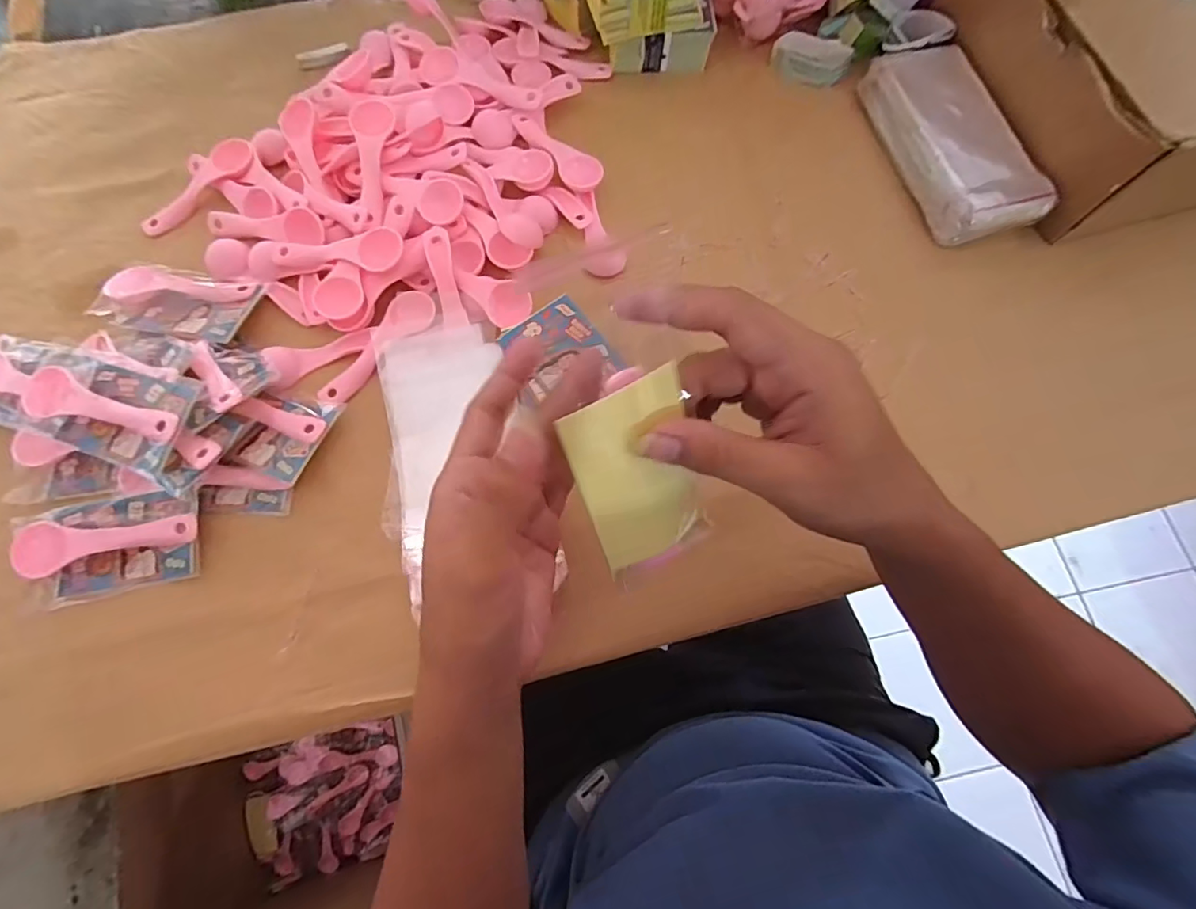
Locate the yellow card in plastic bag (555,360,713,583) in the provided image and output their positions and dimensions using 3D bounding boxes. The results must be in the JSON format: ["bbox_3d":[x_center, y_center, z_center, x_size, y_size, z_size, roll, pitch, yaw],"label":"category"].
[{"bbox_3d":[0.021,0.014,0.242,0.056,0.102,0.006,-26,36,-12],"label":"yellow card in plastic bag"}]

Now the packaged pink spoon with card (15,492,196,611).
[{"bbox_3d":[-0.324,0.060,0.340,0.113,0.017,0.063,-12,72,-5],"label":"packaged pink spoon with card"}]

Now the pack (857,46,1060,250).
[{"bbox_3d":[0.306,-0.275,0.445,0.085,0.039,0.191,-13,72,-5],"label":"pack"}]

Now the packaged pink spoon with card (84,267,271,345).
[{"bbox_3d":[-0.325,-0.120,0.400,0.111,0.019,0.061,13,72,4],"label":"packaged pink spoon with card"}]

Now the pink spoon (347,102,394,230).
[{"bbox_3d":[-0.182,-0.236,0.415,0.032,0.012,0.110,-4,85,-2],"label":"pink spoon"}]

